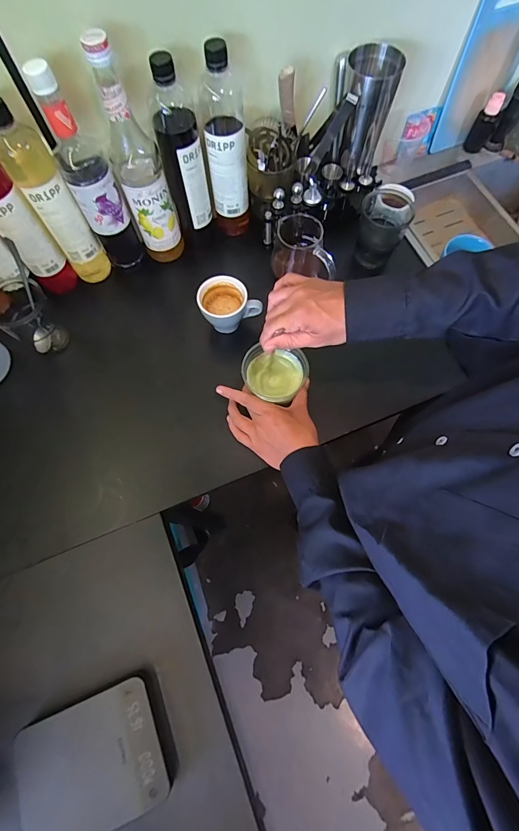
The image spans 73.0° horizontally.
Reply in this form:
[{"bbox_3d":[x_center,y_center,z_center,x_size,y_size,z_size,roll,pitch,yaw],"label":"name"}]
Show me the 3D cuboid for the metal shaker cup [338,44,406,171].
[{"bbox_3d":[0.178,-0.509,0.606,0.077,0.168,0.092,9,71,4],"label":"metal shaker cup"}]

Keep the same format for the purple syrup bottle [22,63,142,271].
[{"bbox_3d":[-0.260,-0.359,0.555,0.069,0.310,0.079,-23,72,-7],"label":"purple syrup bottle"}]

